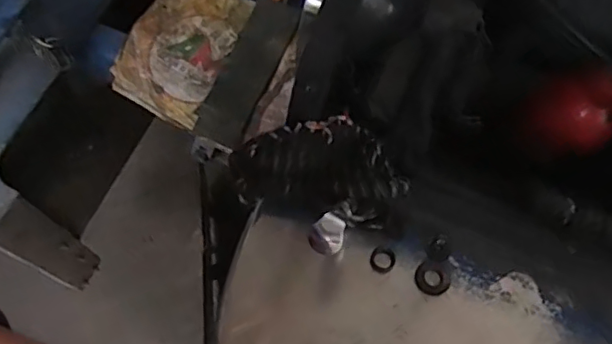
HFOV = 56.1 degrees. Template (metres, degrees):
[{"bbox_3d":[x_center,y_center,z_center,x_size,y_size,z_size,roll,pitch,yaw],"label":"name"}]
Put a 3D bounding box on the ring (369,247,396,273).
[{"bbox_3d":[0.065,0.075,0.491,0.022,0.005,0.022,0,67,0],"label":"ring"}]

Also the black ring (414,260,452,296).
[{"bbox_3d":[0.107,0.089,0.483,0.029,0.004,0.028,0,67,0],"label":"black ring"}]

